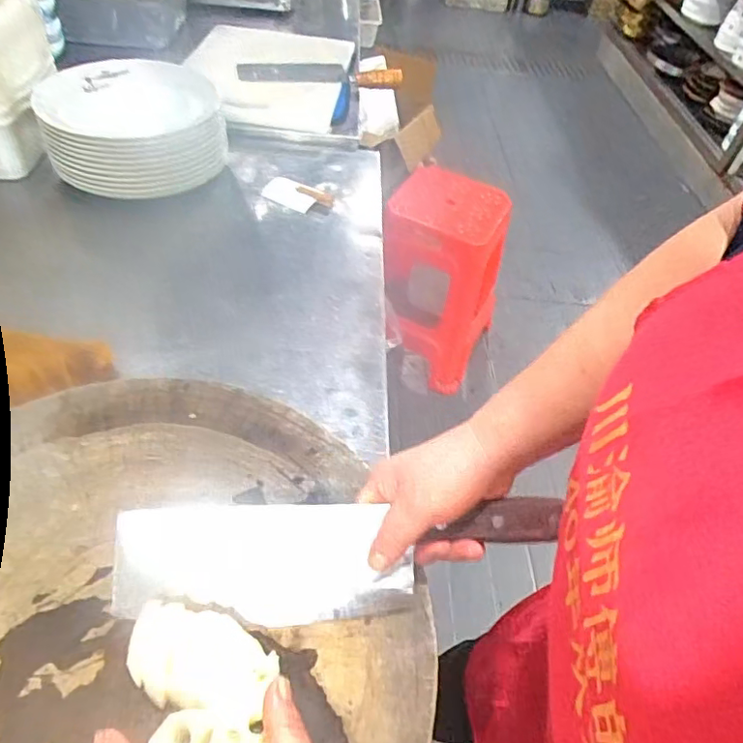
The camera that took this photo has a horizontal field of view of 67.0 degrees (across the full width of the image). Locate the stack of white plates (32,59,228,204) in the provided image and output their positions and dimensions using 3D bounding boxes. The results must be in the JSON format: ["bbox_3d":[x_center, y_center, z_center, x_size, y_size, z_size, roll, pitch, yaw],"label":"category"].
[{"bbox_3d":[-0.356,-0.374,0.860,0.258,0.101,0.228,-13,51,-18],"label":"stack of white plates"}]

